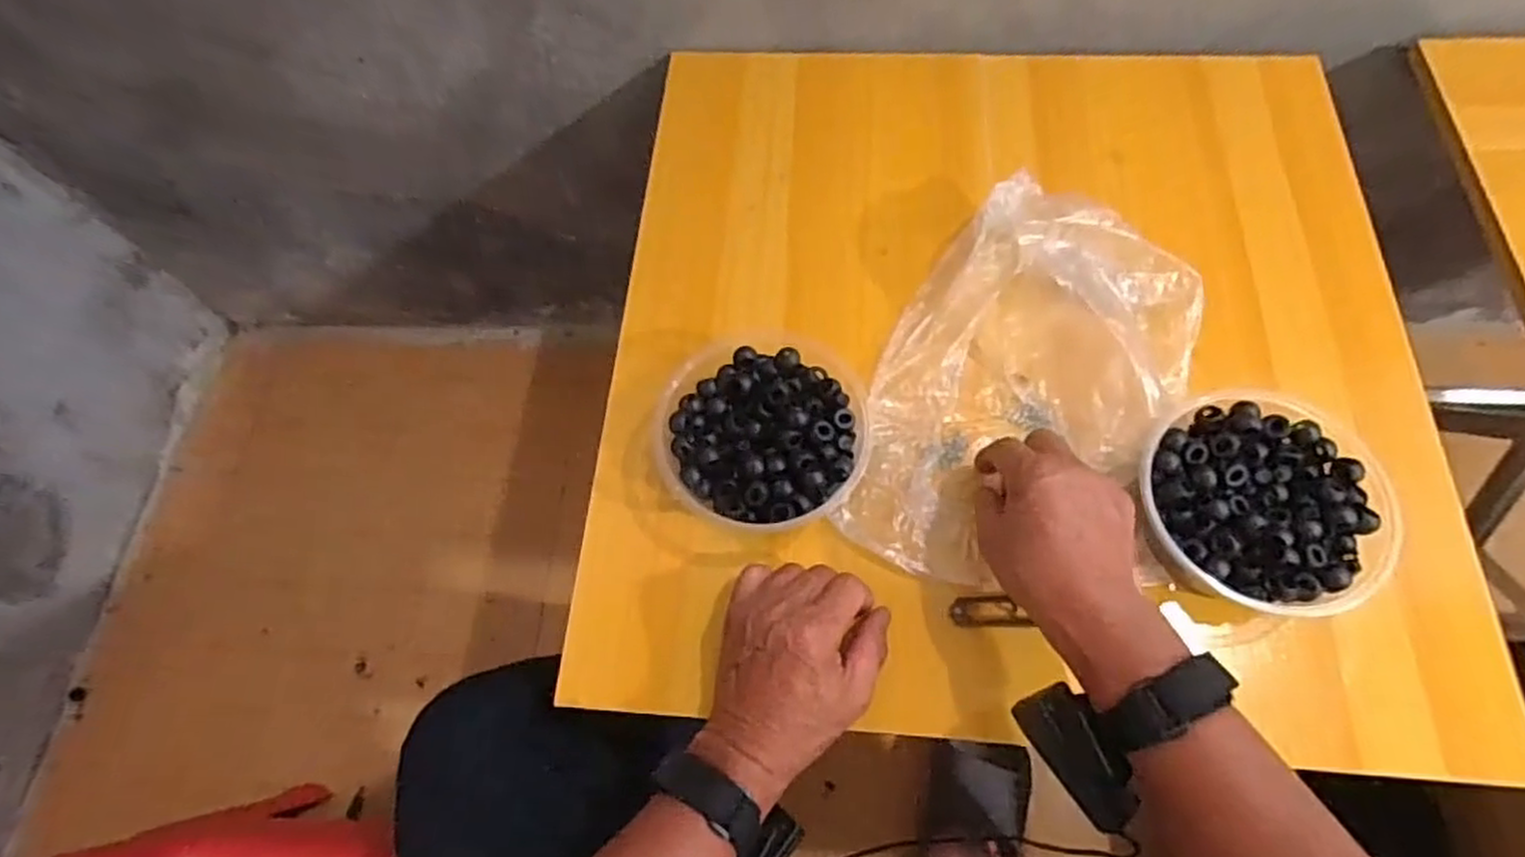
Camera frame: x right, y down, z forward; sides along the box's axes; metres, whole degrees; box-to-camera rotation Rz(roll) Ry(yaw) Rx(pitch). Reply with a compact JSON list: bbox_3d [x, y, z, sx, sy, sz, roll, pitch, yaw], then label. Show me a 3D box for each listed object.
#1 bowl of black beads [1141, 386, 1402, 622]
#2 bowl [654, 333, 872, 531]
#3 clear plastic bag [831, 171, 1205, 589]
[{"bbox_3d":[0.311,0.047,0.475,0.137,0.054,0.137,-1,66,3],"label":"bowl of black beads"},{"bbox_3d":[0.000,0.001,0.517,0.142,0.048,0.137,-1,66,3],"label":"bowl"},{"bbox_3d":[0.187,-0.032,0.516,0.199,0.064,0.287,18,68,11],"label":"clear plastic bag"}]

